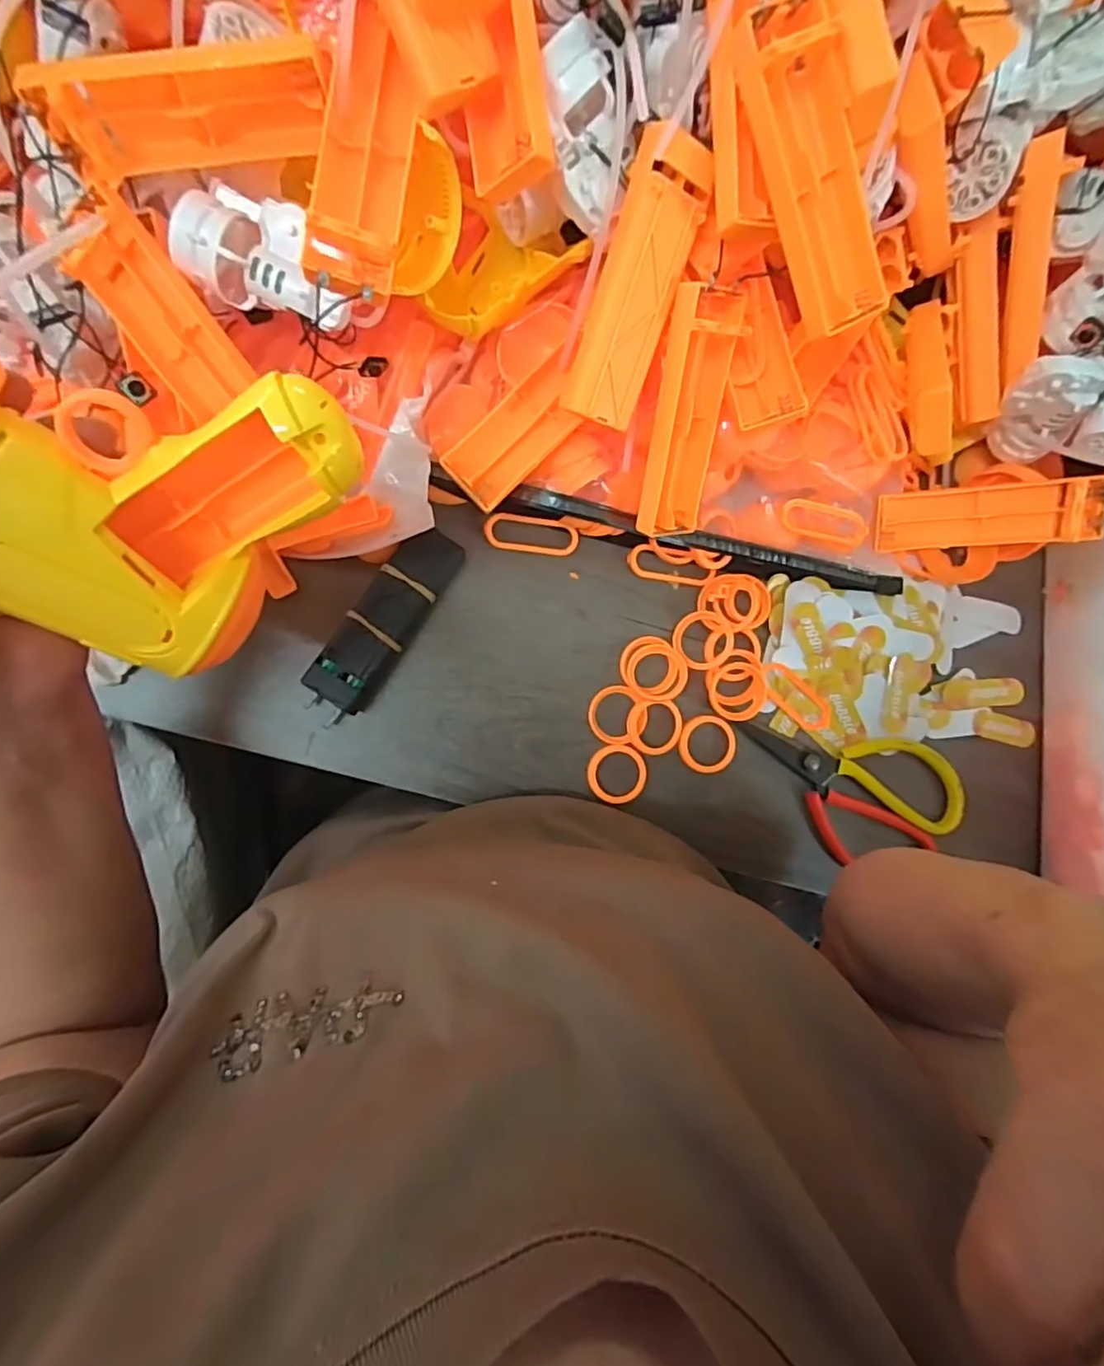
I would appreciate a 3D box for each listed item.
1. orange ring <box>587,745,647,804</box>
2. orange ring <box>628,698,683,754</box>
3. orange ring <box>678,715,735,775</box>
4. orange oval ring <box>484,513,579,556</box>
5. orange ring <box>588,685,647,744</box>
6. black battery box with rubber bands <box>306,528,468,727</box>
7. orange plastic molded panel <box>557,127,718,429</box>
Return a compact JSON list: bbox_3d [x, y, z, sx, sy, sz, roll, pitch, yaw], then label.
[{"bbox_3d":[0.039,0.055,0.362,0.035,0.004,0.034,0,90,-8],"label":"orange ring"},{"bbox_3d":[0.062,0.027,0.364,0.034,0.005,0.033,0,90,-8],"label":"orange ring"},{"bbox_3d":[0.095,0.038,0.371,0.037,0.004,0.035,0,90,-8],"label":"orange ring"},{"bbox_3d":[-0.012,-0.086,0.354,0.055,0.004,0.020,5,90,-8],"label":"orange oval ring"},{"bbox_3d":[0.039,0.019,0.361,0.035,0.005,0.033,0,90,-8],"label":"orange ring"},{"bbox_3d":[-0.093,-0.033,0.334,0.032,0.025,0.118,35,86,-7],"label":"black battery box with rubber bands"},{"bbox_3d":[0.037,-0.170,0.262,0.034,0.014,0.107,17,110,-8],"label":"orange plastic molded panel"}]

